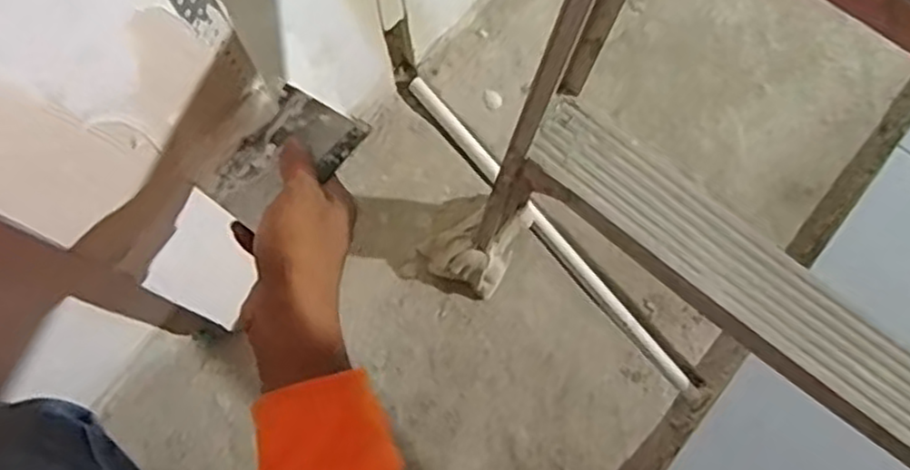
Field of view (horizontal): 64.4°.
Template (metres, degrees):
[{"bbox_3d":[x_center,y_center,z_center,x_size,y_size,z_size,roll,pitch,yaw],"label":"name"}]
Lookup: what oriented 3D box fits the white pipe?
[{"bbox_3d":[0.109,-0.007,0.861,0.021,0.027,0.492,-39,77,-8],"label":"white pipe"}]

